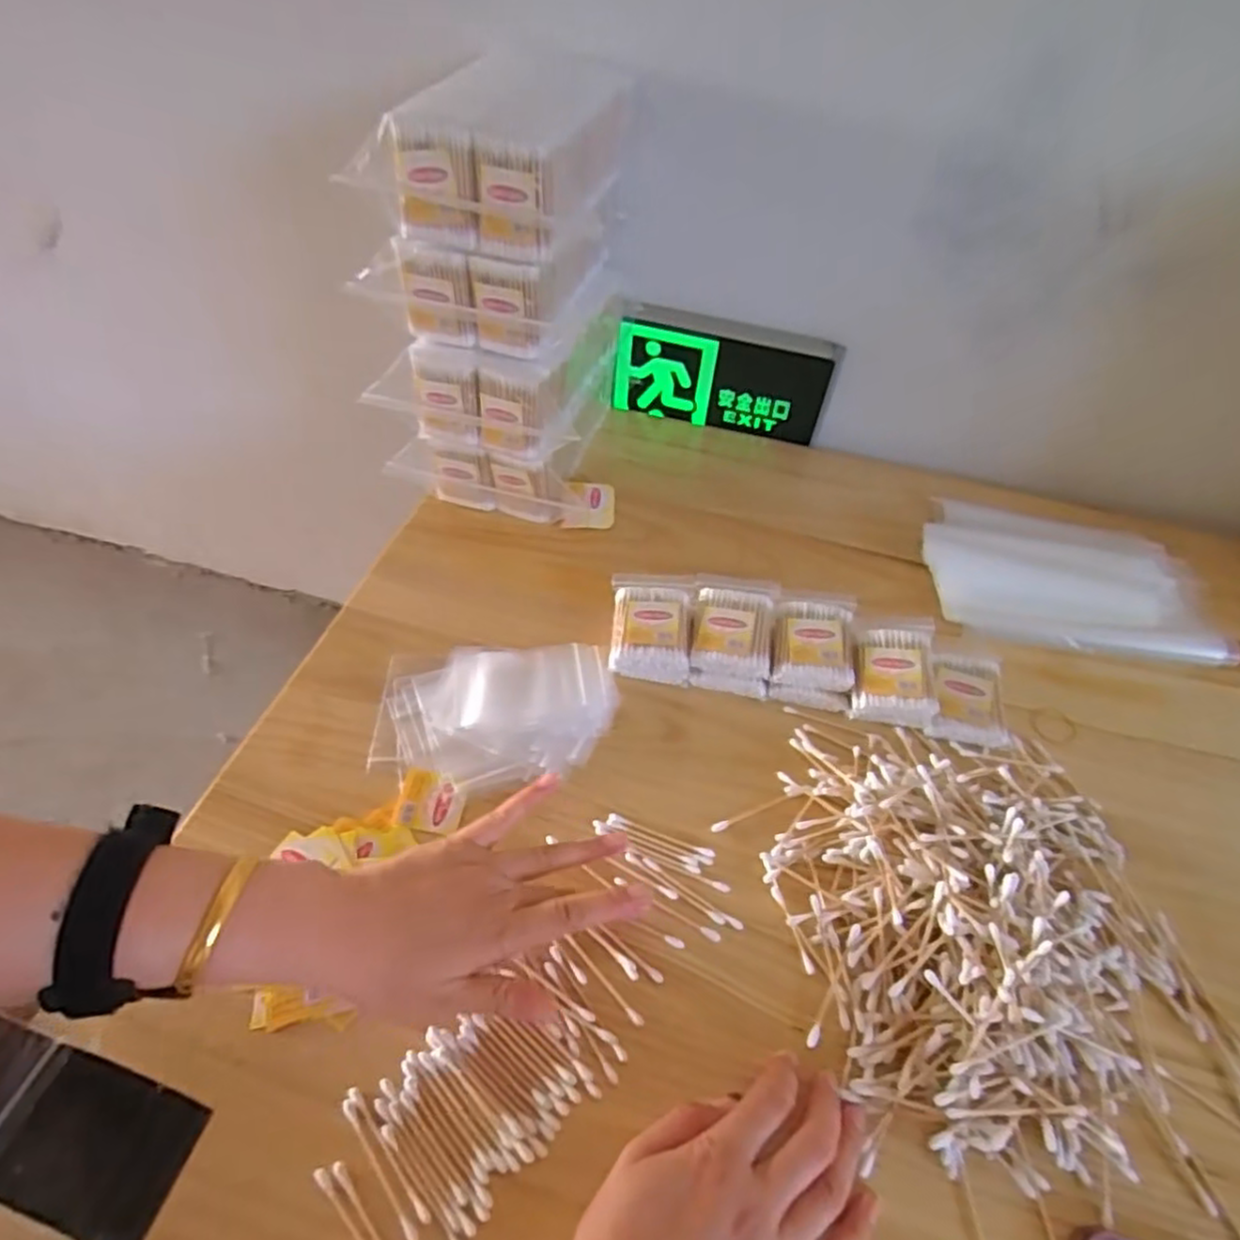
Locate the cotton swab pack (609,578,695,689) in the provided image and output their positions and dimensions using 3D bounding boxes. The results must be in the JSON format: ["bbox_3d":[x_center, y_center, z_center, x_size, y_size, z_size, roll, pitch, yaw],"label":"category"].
[{"bbox_3d":[0.025,0.003,0.564,0.061,0.035,0.095,4,50,2],"label":"cotton swab pack"}]

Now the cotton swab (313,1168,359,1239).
[{"bbox_3d":[-0.123,0.291,0.339,0.007,0.004,0.072,-36,60,-28],"label":"cotton swab"}]

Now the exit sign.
[{"bbox_3d":[0.103,-0.241,0.730,0.214,0.115,0.022,11,50,7],"label":"exit sign"}]

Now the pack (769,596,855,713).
[{"bbox_3d":[0.146,0.022,0.553,0.058,0.037,0.092,9,50,6],"label":"pack"}]

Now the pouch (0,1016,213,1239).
[{"bbox_3d":[-0.295,0.251,0.361,0.162,0.010,0.063,20,47,4],"label":"pouch"}]

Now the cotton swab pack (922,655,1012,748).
[{"bbox_3d":[0.253,0.058,0.526,0.053,0.018,0.066,11,50,7],"label":"cotton swab pack"}]

